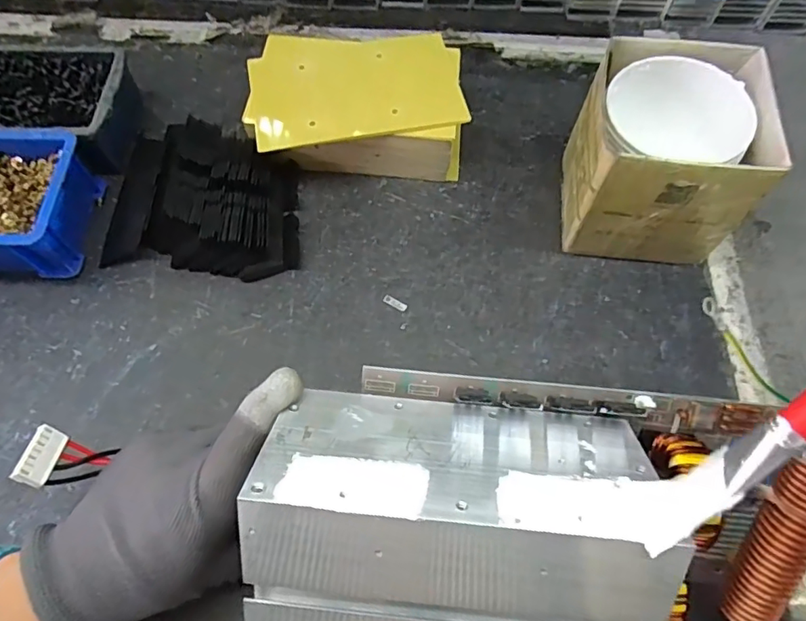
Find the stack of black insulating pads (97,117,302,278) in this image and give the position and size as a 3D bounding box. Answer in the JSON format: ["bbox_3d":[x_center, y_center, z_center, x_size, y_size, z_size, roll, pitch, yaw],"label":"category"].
[{"bbox_3d":[-0.153,-0.090,0.410,0.144,0.033,0.127,3,64,2],"label":"stack of black insulating pads"}]

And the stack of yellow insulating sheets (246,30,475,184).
[{"bbox_3d":[-0.037,-0.166,0.434,0.168,0.058,0.120,-4,64,-2],"label":"stack of yellow insulating sheets"}]

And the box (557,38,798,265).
[{"bbox_3d":[0.182,-0.108,0.380,0.103,0.107,0.111,7,64,4],"label":"box"}]

